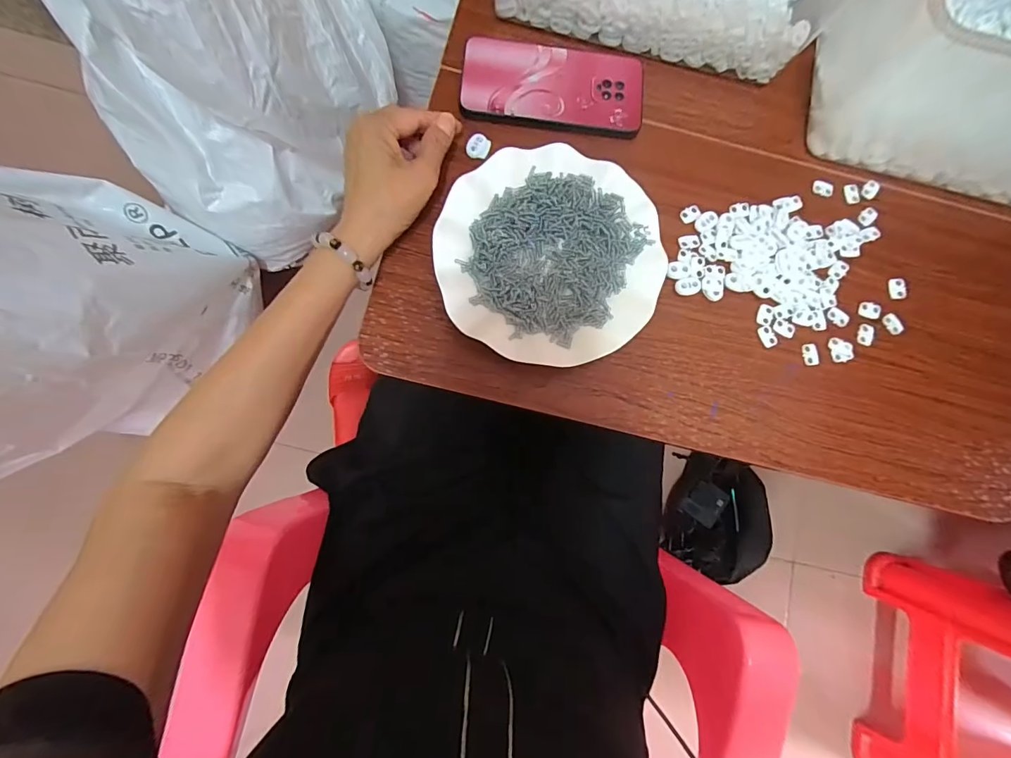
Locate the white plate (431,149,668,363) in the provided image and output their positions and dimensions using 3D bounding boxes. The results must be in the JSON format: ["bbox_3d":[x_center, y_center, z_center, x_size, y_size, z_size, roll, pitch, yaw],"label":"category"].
[{"bbox_3d":[0.036,-0.103,0.363,0.179,0.017,0.180,1,81,-4],"label":"white plate"}]

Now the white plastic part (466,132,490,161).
[{"bbox_3d":[-0.024,-0.207,0.391,0.020,0.004,0.023,26,81,0],"label":"white plastic part"}]

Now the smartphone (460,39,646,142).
[{"bbox_3d":[0.044,-0.264,0.397,0.161,0.008,0.083,7,81,-3],"label":"smartphone"}]

